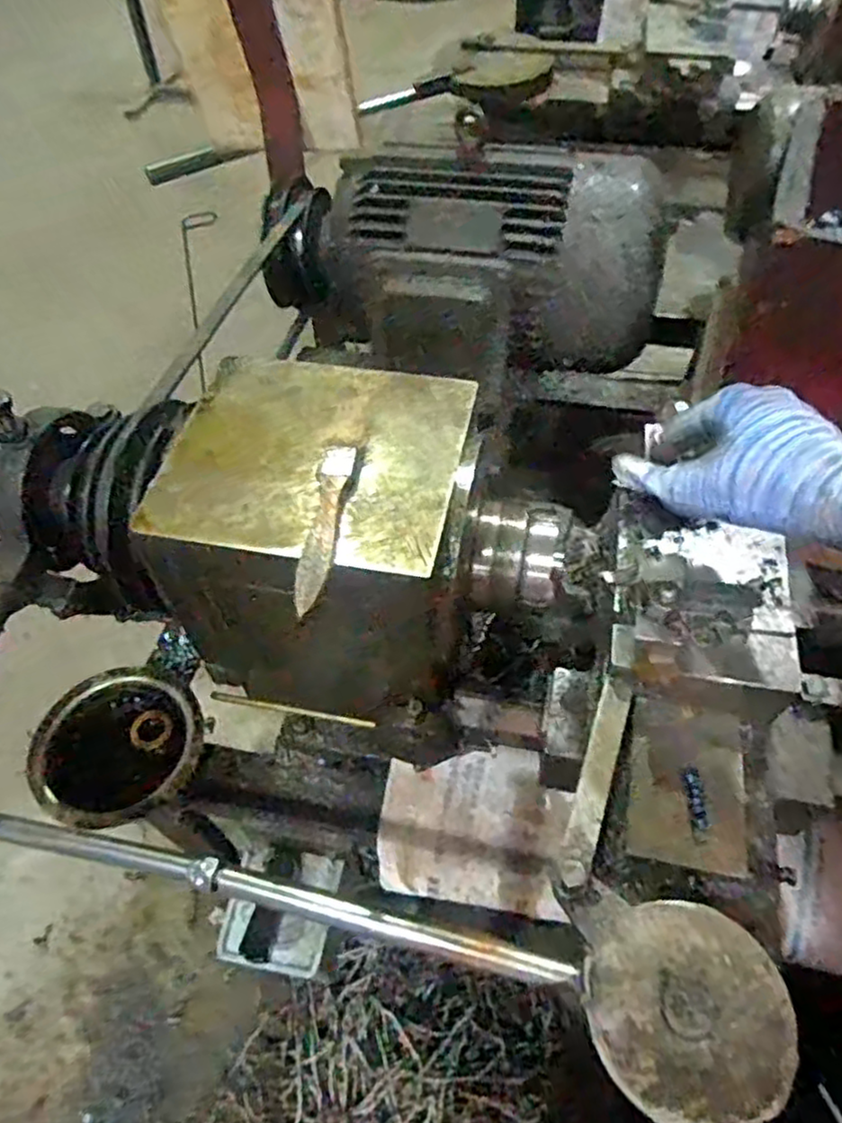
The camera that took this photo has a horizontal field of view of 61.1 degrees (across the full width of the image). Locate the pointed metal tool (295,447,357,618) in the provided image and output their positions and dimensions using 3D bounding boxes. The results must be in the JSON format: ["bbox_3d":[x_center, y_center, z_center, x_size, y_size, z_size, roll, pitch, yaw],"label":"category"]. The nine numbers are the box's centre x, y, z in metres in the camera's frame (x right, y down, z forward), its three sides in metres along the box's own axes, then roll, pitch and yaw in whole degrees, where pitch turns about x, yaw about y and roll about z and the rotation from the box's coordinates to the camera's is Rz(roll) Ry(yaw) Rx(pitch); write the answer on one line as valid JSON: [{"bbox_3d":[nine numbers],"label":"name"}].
[{"bbox_3d":[-0.053,-0.020,0.380,0.019,0.007,0.107,5,54,5],"label":"pointed metal tool"}]

